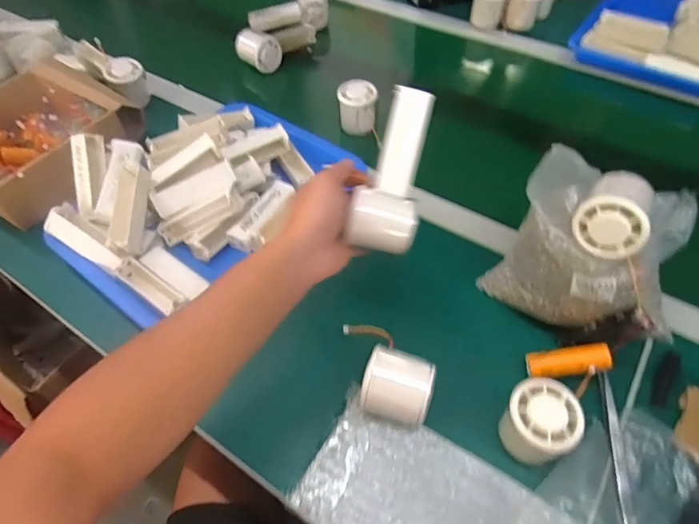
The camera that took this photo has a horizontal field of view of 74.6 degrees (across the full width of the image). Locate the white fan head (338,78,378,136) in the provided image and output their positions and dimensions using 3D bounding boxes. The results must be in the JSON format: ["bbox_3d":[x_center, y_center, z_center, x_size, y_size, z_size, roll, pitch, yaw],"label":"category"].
[{"bbox_3d":[0.013,-0.232,0.691,0.055,0.062,0.056,0,54,3],"label":"white fan head"}]

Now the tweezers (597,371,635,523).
[{"bbox_3d":[0.239,0.172,0.403,0.015,0.016,0.148,4,54,6],"label":"tweezers"}]

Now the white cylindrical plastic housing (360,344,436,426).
[{"bbox_3d":[0.045,0.119,0.425,0.060,0.056,0.058,14,56,12],"label":"white cylindrical plastic housing"}]

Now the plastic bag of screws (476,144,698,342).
[{"bbox_3d":[0.233,-0.009,0.451,0.156,0.148,0.112,25,59,20],"label":"plastic bag of screws"}]

